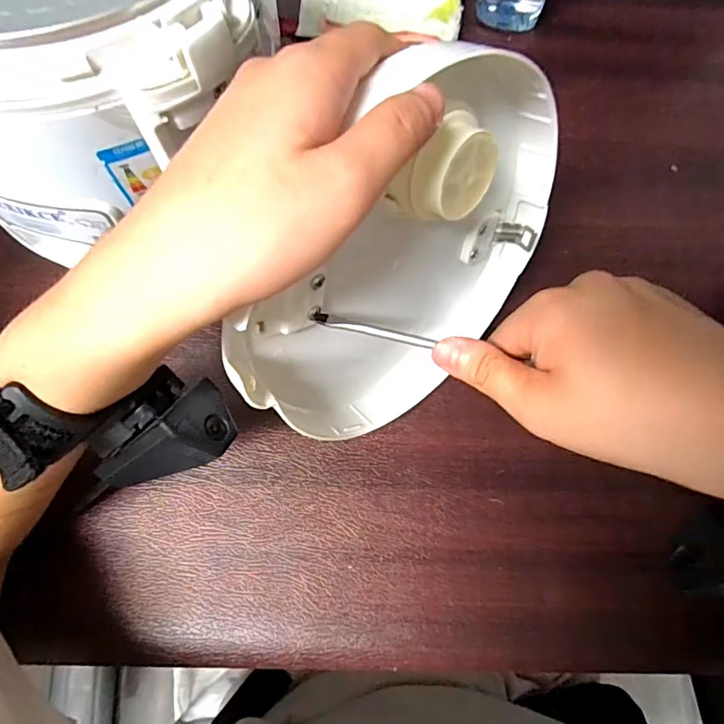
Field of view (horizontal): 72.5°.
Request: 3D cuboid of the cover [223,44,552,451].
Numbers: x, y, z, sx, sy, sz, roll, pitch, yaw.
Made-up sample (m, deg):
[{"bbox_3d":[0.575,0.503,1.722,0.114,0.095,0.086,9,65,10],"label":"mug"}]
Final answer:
[{"bbox_3d":[0.027,-0.054,0.276,0.047,0.188,0.204,41,105,29],"label":"cover"}]

